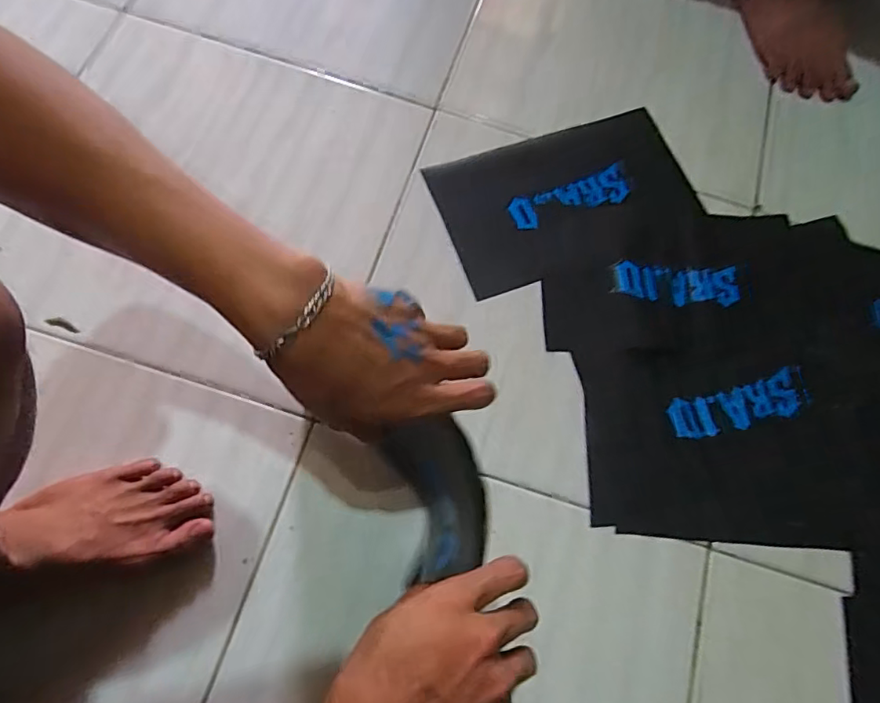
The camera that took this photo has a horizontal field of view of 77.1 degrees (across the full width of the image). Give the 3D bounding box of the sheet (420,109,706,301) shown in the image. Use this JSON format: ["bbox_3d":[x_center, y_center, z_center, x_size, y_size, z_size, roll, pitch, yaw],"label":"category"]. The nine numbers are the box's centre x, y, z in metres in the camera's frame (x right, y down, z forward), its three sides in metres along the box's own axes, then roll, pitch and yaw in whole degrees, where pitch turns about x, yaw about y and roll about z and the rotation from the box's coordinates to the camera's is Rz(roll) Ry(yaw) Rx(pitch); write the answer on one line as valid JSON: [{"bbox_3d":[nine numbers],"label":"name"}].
[{"bbox_3d":[0.147,-0.180,0.645,0.294,0.010,0.173,-21,78,-9],"label":"sheet"}]

